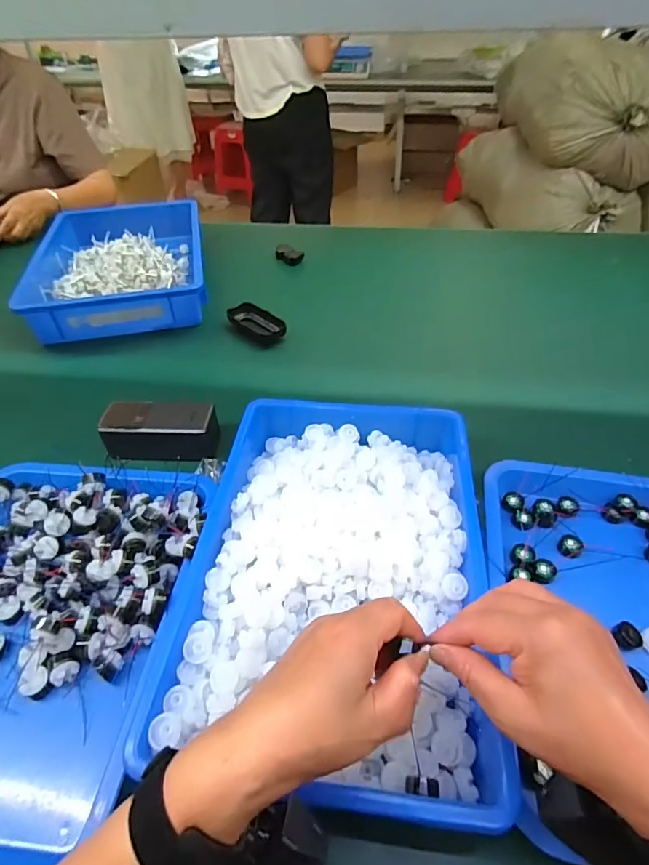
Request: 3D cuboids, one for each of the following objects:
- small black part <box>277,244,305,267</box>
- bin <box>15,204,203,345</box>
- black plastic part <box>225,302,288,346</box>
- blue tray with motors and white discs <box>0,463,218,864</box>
[{"bbox_3d":[-0.075,-0.368,0.967,0.062,0.027,0.034,22,49,22],"label":"small black part"},{"bbox_3d":[-0.382,-0.328,0.891,0.292,0.065,0.434,-9,44,-8],"label":"bin"},{"bbox_3d":[-0.111,-0.177,0.767,0.104,0.031,0.050,32,53,30],"label":"black plastic part"},{"bbox_3d":[-0.253,0.163,0.401,0.269,0.059,0.327,2,44,3],"label":"blue tray with motors and white discs"}]

